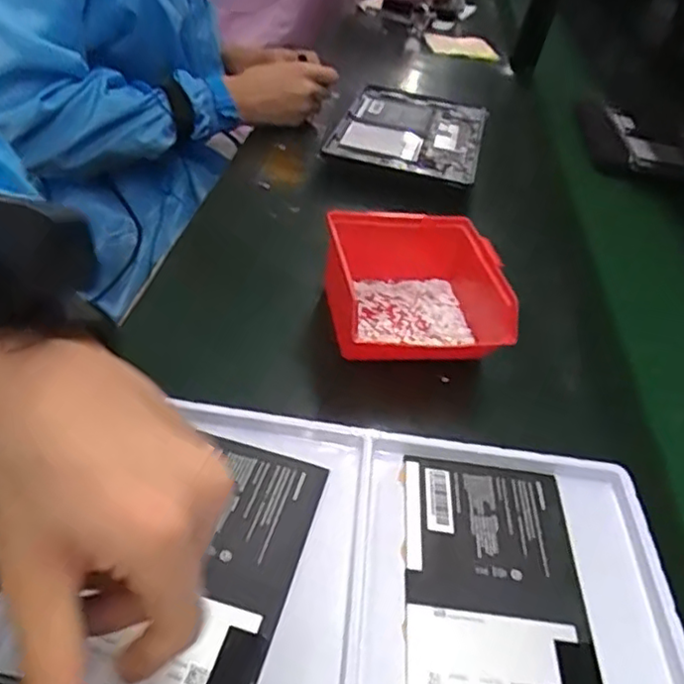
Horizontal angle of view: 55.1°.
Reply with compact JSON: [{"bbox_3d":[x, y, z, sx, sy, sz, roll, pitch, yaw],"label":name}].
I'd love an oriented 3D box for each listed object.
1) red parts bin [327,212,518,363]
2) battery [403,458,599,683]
[{"bbox_3d":[0.053,-0.041,0.507,0.127,0.066,0.145,-3,40,-12],"label":"red parts bin"},{"bbox_3d":[0.077,0.131,0.330,0.091,0.006,0.170,7,39,0],"label":"battery"}]

